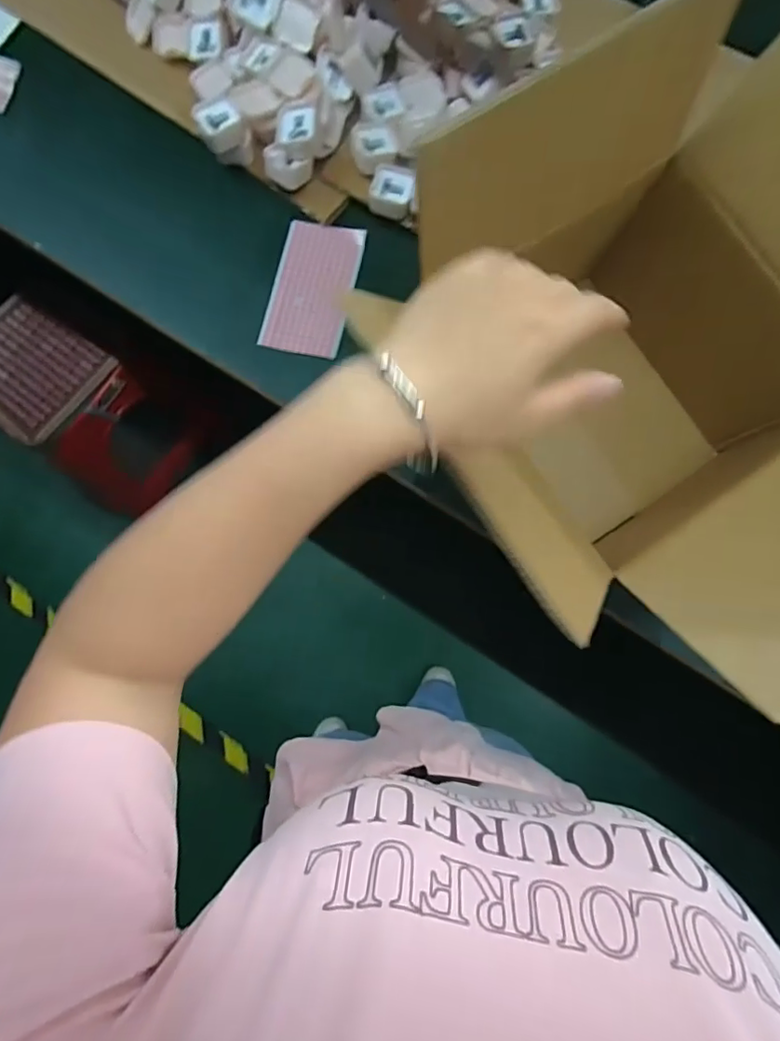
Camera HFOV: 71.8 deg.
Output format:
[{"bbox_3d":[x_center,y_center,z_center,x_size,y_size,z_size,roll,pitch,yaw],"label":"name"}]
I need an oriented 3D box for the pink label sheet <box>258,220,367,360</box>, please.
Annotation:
[{"bbox_3d":[-0.105,-0.315,0.734,0.107,0.008,0.182,12,84,4],"label":"pink label sheet"}]

